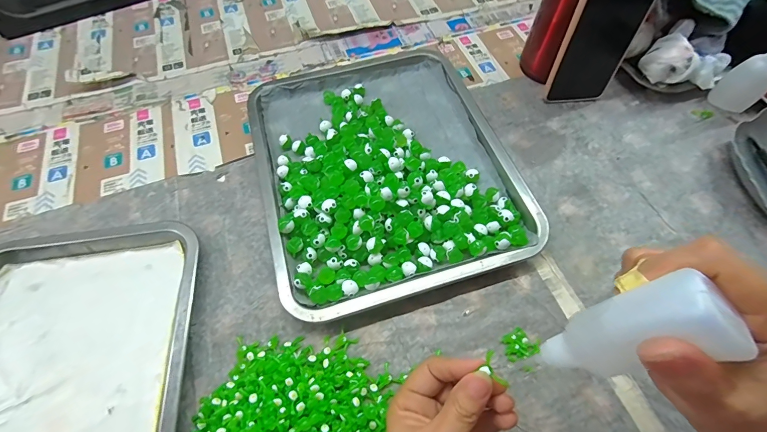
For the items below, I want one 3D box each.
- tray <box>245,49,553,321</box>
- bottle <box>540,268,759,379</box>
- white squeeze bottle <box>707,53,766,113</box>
[{"bbox_3d":[-0.005,-0.068,0.391,0.261,0.034,0.322,-16,63,-8],"label":"tray"},{"bbox_3d":[0.107,0.054,0.156,0.027,0.077,0.031,7,55,-35],"label":"bottle"},{"bbox_3d":[0.440,-0.165,0.418,0.053,0.074,0.044,-31,66,-16],"label":"white squeeze bottle"}]

